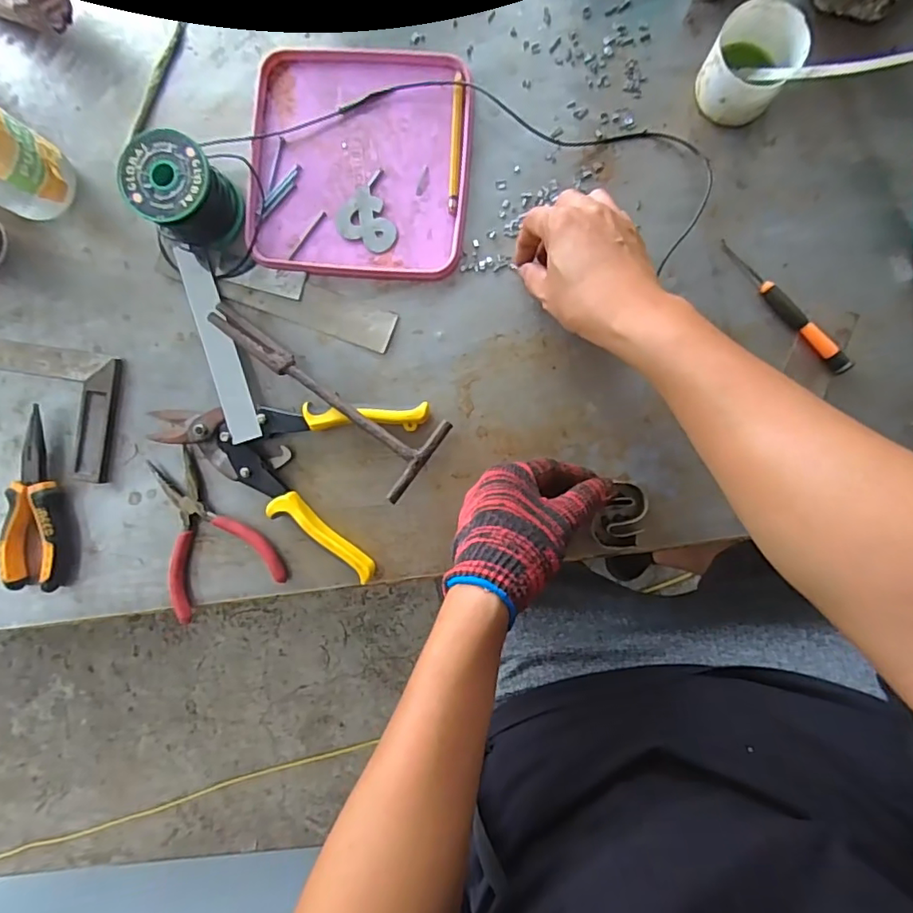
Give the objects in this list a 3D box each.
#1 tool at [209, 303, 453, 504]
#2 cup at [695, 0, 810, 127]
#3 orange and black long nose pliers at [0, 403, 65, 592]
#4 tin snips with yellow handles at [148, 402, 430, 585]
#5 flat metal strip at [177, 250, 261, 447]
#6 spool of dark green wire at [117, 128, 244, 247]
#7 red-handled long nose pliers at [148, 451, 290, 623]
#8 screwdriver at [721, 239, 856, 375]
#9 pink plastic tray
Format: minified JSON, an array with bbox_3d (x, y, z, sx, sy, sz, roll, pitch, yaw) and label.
[{"bbox_3d":[-0.115,-0.061,0.466,0.224,0.040,0.072,37,92,2],"label":"tool"},{"bbox_3d":[0.229,-0.306,0.436,0.062,0.052,0.069,33,92,2],"label":"cup"},{"bbox_3d":[-0.377,0.039,0.488,0.053,0.023,0.156,2,90,3],"label":"orange and black long nose pliers"},{"bbox_3d":[-0.142,0.029,0.473,0.232,0.030,0.141,1,90,3],"label":"tin snips with yellow handles"},{"bbox_3d":[-0.203,-0.097,0.474,0.026,0.006,0.174,-19,83,0],"label":"flat metal strip"},{"bbox_3d":[-0.225,-0.217,0.457,0.070,0.063,0.067,0,90,3],"label":"spool of dark green wire"},{"bbox_3d":[-0.224,0.063,0.488,0.101,0.011,0.139,-25,89,3],"label":"red-handled long nose pliers"},{"bbox_3d":[0.272,-0.125,0.455,0.017,0.015,0.142,-41,88,2],"label":"screwdriver"},{"bbox_3d":[-0.082,-0.253,0.477,0.185,0.011,0.188,5,90,3],"label":"pink plastic tray"}]

